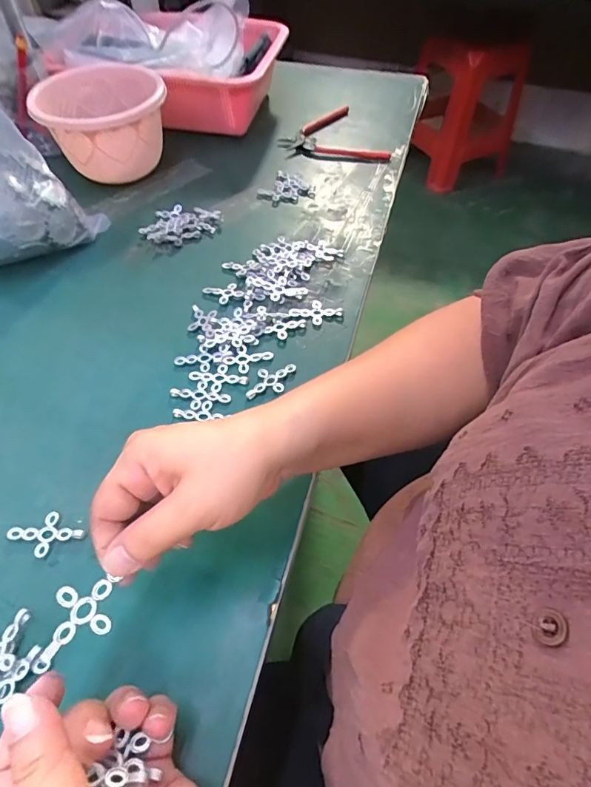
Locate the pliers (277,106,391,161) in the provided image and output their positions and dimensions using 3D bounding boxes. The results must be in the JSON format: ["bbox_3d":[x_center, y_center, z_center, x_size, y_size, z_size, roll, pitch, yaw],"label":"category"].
[{"bbox_3d":[0.051,-0.352,0.606,0.144,0.025,0.106,2,55,0],"label":"pliers"}]

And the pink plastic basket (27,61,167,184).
[{"bbox_3d":[-0.219,-0.315,0.534,0.140,0.088,0.127,-6,55,-6],"label":"pink plastic basket"}]

